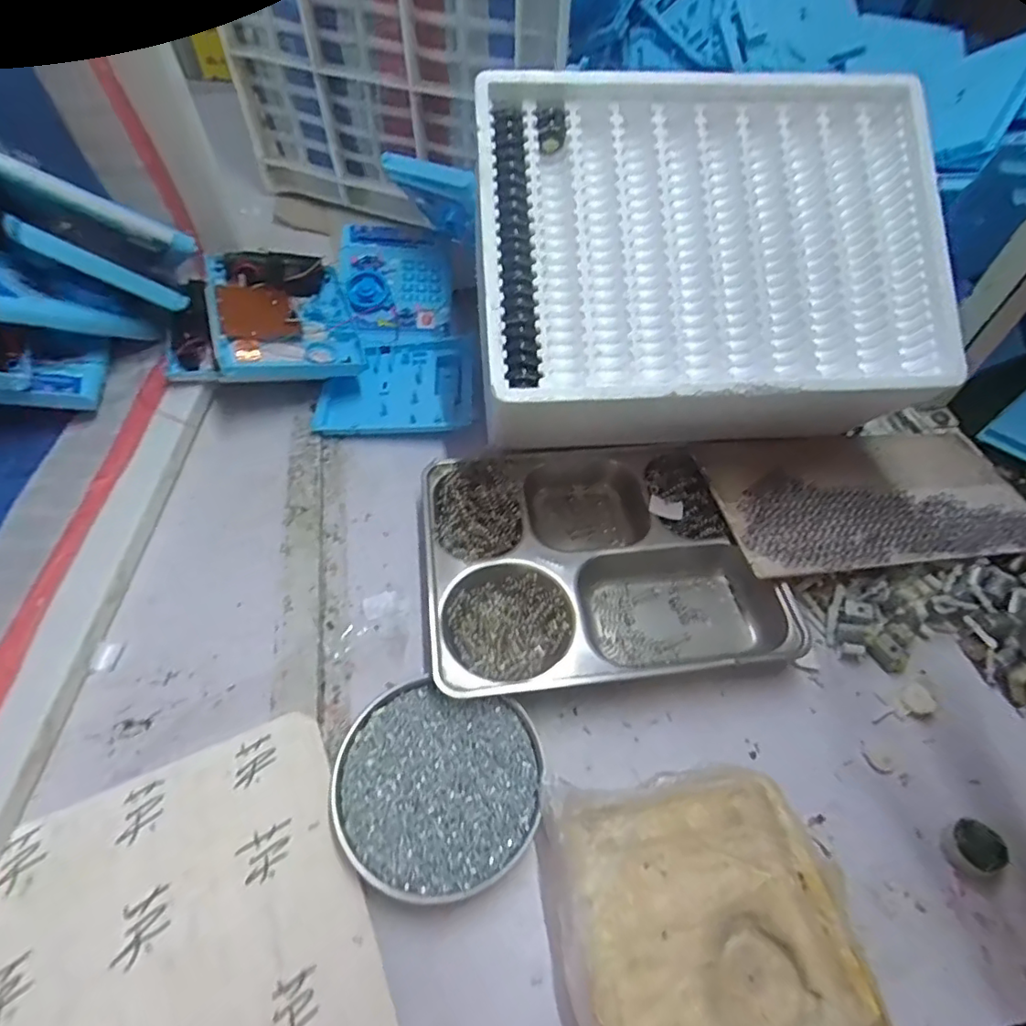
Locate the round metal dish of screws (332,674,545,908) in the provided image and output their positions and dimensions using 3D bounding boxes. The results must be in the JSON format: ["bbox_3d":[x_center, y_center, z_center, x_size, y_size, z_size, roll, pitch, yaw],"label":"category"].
[{"bbox_3d":[-0.049,0.181,0.388,0.131,0.023,0.127,2,55,-3],"label":"round metal dish of screws"}]

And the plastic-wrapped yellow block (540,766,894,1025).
[{"bbox_3d":[0.113,0.263,0.329,0.164,0.046,0.210,-8,56,-10],"label":"plastic-wrapped yellow block"}]

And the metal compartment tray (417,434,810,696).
[{"bbox_3d":[0.066,0.036,0.488,0.274,0.040,0.219,-4,55,-8],"label":"metal compartment tray"}]

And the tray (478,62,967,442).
[{"bbox_3d":[0.151,-0.194,0.438,0.344,0.037,0.273,-4,83,-5],"label":"tray"}]

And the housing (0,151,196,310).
[{"bbox_3d":[-0.365,-0.246,0.509,0.155,0.055,0.044,22,42,-42],"label":"housing"}]

